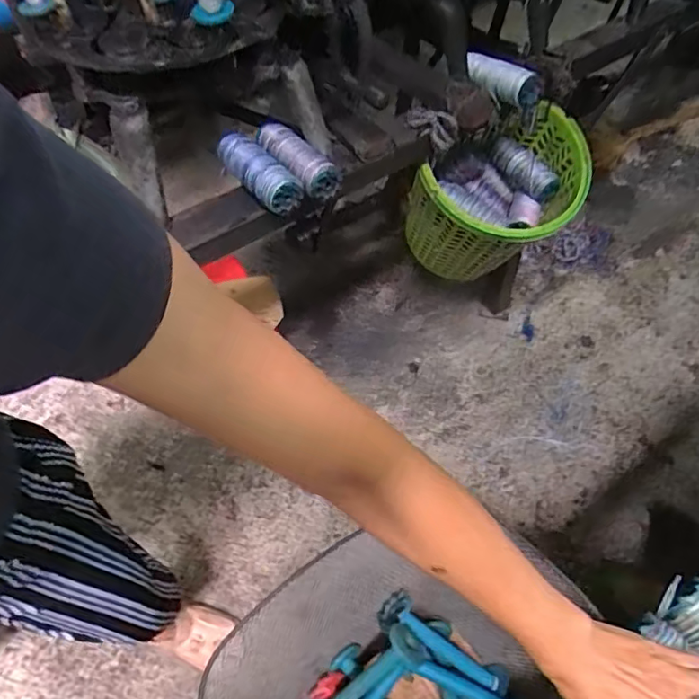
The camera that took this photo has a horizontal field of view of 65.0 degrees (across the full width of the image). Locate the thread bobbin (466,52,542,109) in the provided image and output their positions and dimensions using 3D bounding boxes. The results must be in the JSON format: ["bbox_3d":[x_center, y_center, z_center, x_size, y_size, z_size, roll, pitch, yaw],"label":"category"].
[{"bbox_3d":[0.234,-0.418,0.847,0.128,0.048,0.044,35,64,20],"label":"thread bobbin"}]

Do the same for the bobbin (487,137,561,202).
[{"bbox_3d":[0.322,-0.327,1.010,0.060,0.056,0.138,-34,64,-19],"label":"bobbin"}]

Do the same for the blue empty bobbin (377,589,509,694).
[{"bbox_3d":[0.109,0.328,0.604,0.171,0.049,0.044,37,62,-8],"label":"blue empty bobbin"}]

